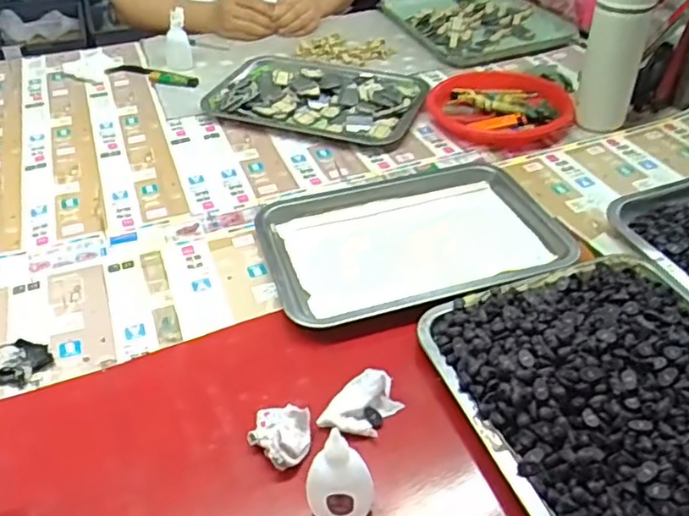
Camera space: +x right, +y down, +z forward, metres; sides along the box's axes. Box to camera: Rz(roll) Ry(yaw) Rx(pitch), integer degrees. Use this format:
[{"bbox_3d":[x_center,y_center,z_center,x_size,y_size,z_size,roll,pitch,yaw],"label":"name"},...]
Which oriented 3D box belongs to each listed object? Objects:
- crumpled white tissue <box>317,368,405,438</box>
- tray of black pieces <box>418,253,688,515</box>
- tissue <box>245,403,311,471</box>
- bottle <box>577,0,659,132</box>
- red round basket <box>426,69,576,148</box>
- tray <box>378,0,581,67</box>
[{"bbox_3d":[0.014,0.121,0.514,0.045,0.025,0.061,29,49,28],"label":"crumpled white tissue"},{"bbox_3d":[0.234,0.118,0.502,0.256,0.062,0.311,-15,44,-17],"label":"tray of black pieces"},{"bbox_3d":[-0.051,0.141,0.492,0.047,0.028,0.046,2,41,1],"label":"tissue"},{"bbox_3d":[0.357,-0.285,0.822,0.076,0.216,0.071,12,43,13],"label":"bottle"},{"bbox_3d":[0.221,-0.225,0.921,0.175,0.043,0.204,-24,47,-26],"label":"red round basket"},{"bbox_3d":[0.244,-0.461,1.180,0.269,0.033,0.367,-16,43,-10],"label":"tray"}]

